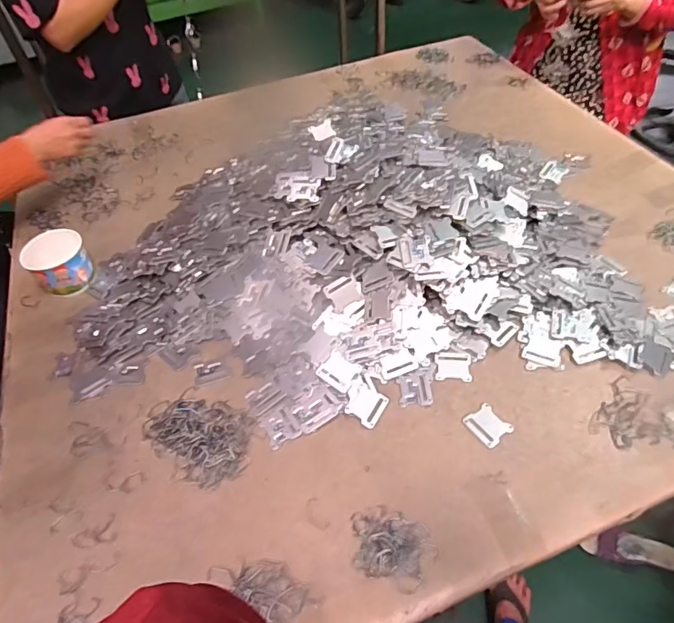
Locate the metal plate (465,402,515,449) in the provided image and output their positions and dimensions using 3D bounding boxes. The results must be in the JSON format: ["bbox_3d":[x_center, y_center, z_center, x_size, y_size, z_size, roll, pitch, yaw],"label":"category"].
[{"bbox_3d":[0.189,0.142,0.613,0.044,0.004,0.049,-29,53,-20],"label":"metal plate"}]

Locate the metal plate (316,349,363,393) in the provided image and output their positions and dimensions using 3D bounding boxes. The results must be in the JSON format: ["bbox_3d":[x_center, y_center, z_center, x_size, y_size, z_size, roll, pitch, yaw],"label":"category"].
[{"bbox_3d":[0.003,0.079,0.652,0.048,0.005,0.043,28,71,16],"label":"metal plate"}]

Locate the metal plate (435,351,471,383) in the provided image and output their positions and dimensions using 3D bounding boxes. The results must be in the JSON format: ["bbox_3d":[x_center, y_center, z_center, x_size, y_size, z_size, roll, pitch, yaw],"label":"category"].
[{"bbox_3d":[0.160,0.075,0.670,0.048,0.004,0.044,4,55,6],"label":"metal plate"}]

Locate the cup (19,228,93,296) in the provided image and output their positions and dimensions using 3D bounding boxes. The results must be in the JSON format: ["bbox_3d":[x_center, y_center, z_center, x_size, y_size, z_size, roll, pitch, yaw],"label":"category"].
[{"bbox_3d":[-0.451,-0.078,0.801,0.089,0.076,0.086,-2,48,2],"label":"cup"}]

